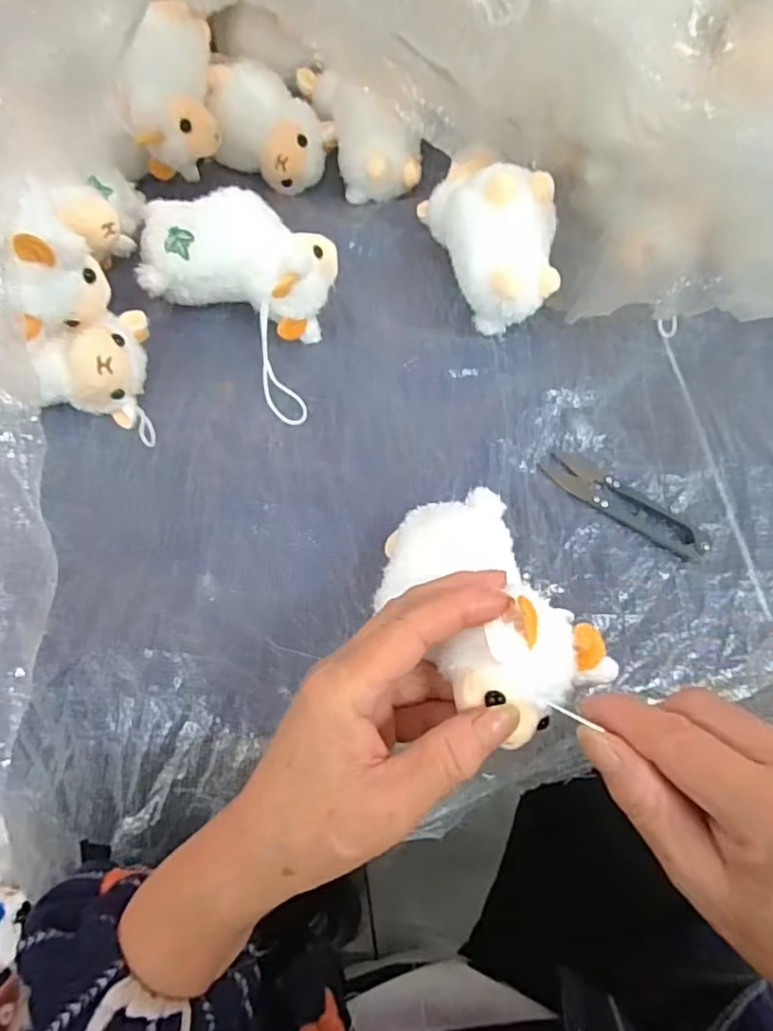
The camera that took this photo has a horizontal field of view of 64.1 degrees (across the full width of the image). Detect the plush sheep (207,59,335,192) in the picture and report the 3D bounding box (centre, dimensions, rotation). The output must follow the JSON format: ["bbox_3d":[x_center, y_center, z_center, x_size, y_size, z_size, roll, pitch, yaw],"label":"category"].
[{"bbox_3d":[-0.085,-0.281,0.451,0.082,0.054,0.060,35,70,13],"label":"plush sheep"}]

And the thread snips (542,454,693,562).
[{"bbox_3d":[0.138,-0.008,0.365,0.095,0.004,0.025,33,70,13],"label":"thread snips"}]

